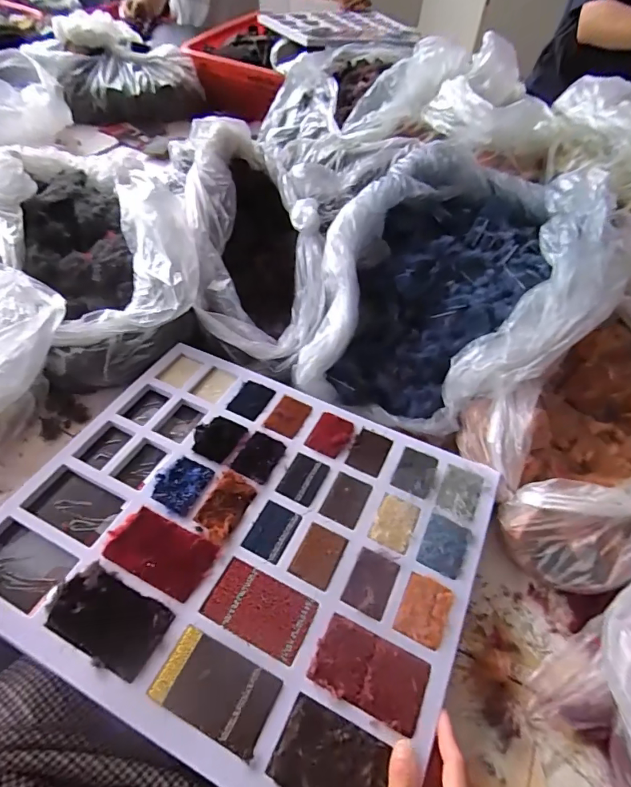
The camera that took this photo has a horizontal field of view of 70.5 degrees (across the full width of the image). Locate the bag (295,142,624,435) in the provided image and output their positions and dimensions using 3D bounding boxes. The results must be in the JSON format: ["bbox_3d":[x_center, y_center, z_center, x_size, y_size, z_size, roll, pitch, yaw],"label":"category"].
[{"bbox_3d":[0.203,-0.176,0.621,0.342,0.168,0.412,19,52,12],"label":"bag"}]

